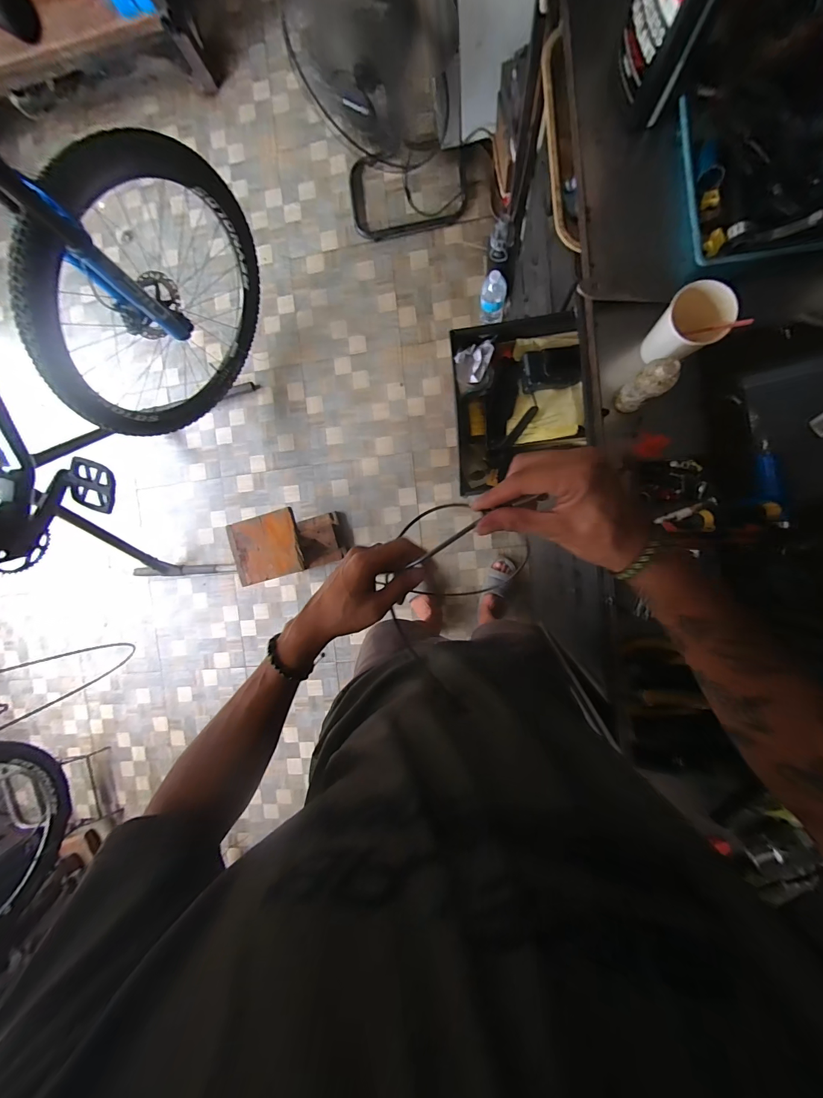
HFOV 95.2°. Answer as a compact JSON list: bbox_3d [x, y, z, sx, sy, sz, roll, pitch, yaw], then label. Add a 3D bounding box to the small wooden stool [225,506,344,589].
[{"bbox_3d":[-0.416,-0.021,1.361,0.224,0.442,0.197,-14,92,9],"label":"small wooden stool"}]

